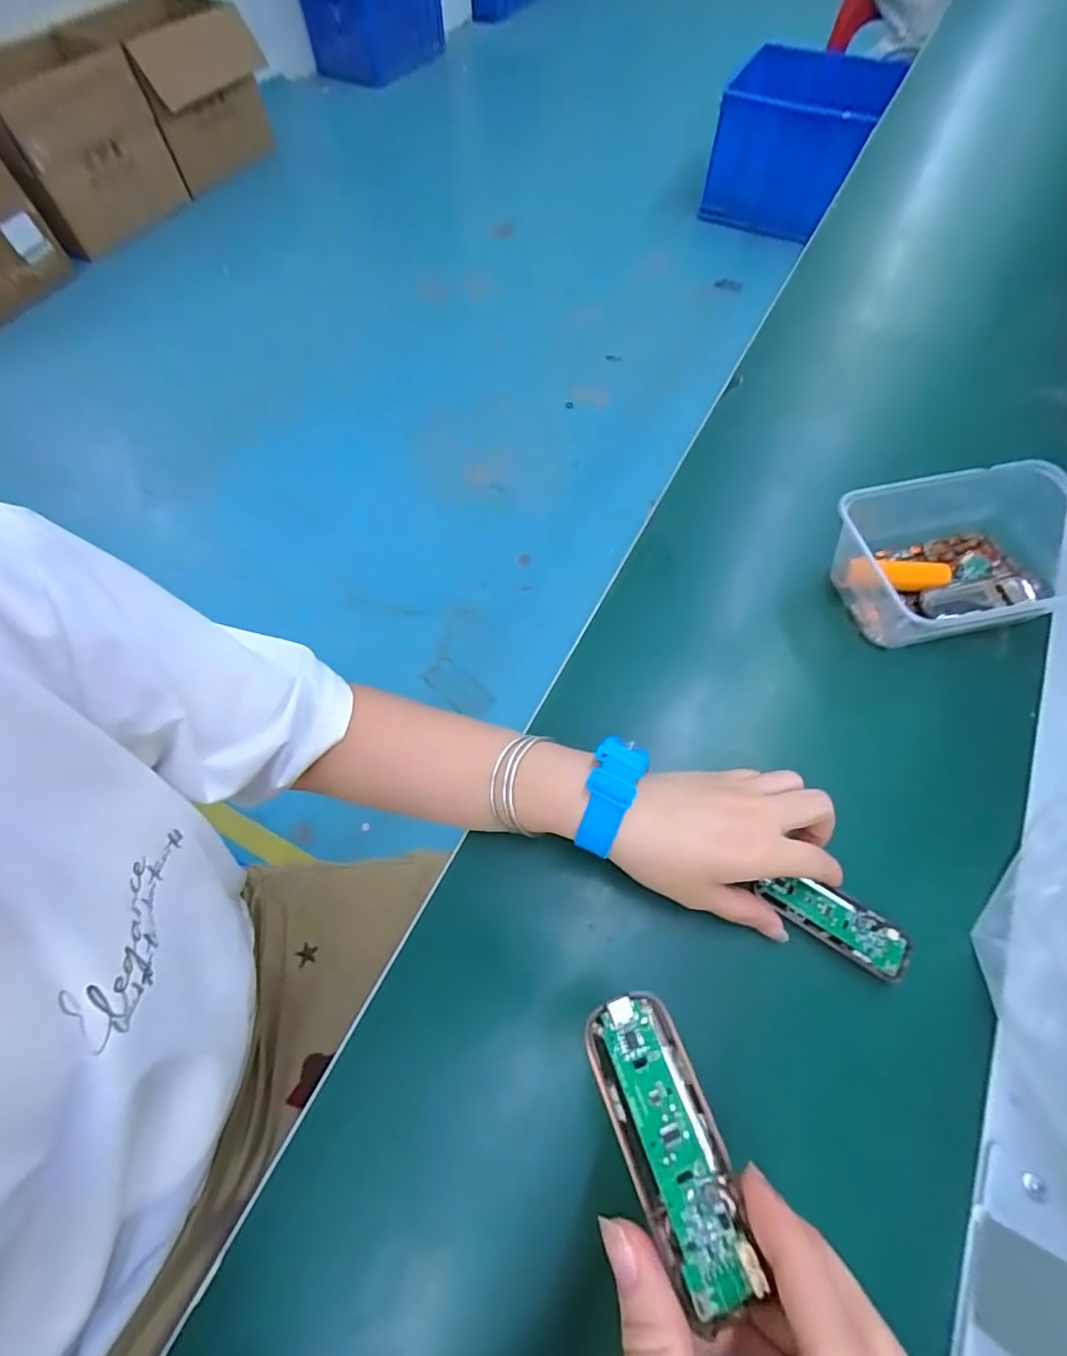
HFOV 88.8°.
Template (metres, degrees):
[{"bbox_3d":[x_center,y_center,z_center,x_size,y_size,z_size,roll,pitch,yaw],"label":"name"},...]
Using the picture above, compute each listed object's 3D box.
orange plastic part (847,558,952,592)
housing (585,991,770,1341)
[{"bbox_3d":[0.268,-0.075,0.399,0.071,0.016,0.020,4,63,3],"label":"orange plastic part"},{"bbox_3d":[0.043,0.148,0.174,0.031,0.008,0.080,-19,64,-6],"label":"housing"}]

